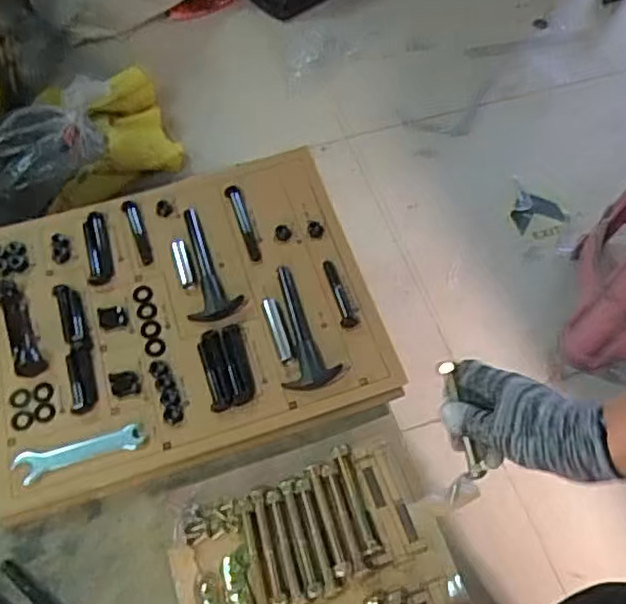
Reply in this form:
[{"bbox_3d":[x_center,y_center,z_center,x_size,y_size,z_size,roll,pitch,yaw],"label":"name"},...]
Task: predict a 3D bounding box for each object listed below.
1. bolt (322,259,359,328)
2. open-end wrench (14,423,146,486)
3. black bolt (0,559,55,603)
[{"bbox_3d":[0.027,-0.011,0.643,0.018,0.015,0.078,-12,63,-7],"label":"bolt"},{"bbox_3d":[-0.210,0.134,0.588,0.117,0.009,0.031,-15,58,-6],"label":"open-end wrench"},{"bbox_3d":[-0.236,0.242,0.547,0.075,0.014,0.018,31,66,14],"label":"black bolt"}]

